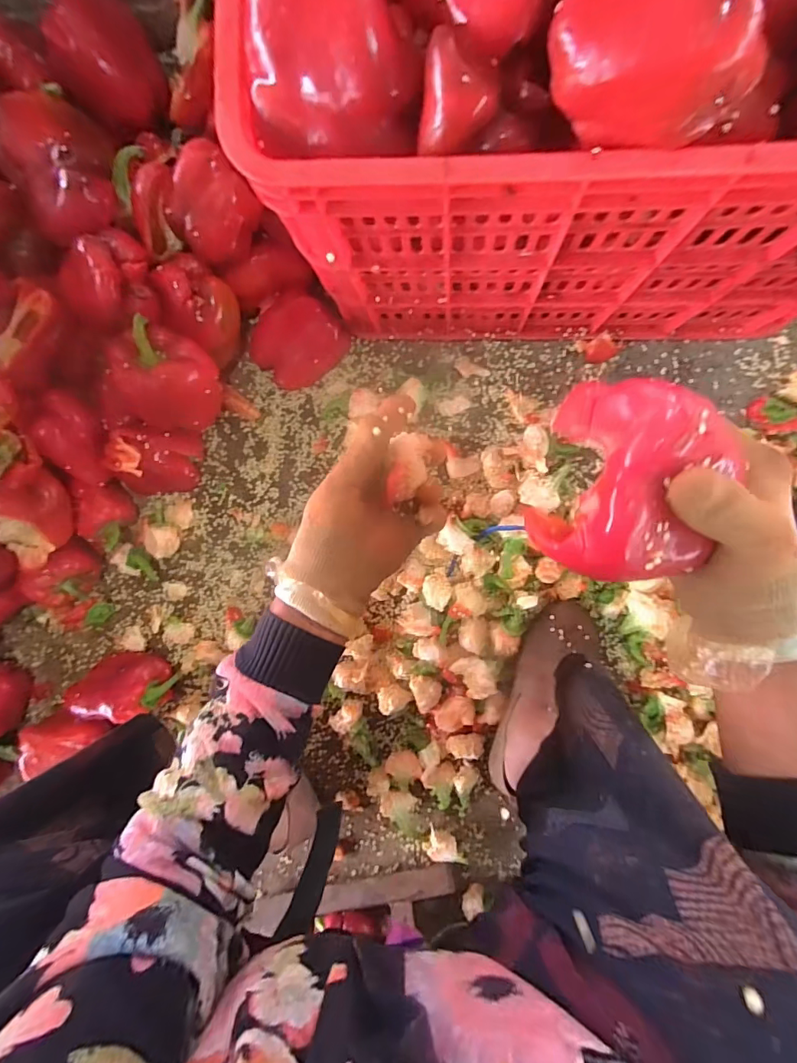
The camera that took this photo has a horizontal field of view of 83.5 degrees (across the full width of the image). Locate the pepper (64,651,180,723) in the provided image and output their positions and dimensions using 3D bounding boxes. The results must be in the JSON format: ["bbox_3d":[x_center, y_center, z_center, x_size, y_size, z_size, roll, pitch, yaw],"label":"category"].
[{"bbox_3d":[-0.363,0.202,0.586,0.123,0.076,0.081,-20,93,7],"label":"pepper"}]

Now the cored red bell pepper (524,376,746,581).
[{"bbox_3d":[0.125,-0.021,0.232,0.091,0.063,0.095,0,95,5],"label":"cored red bell pepper"}]

